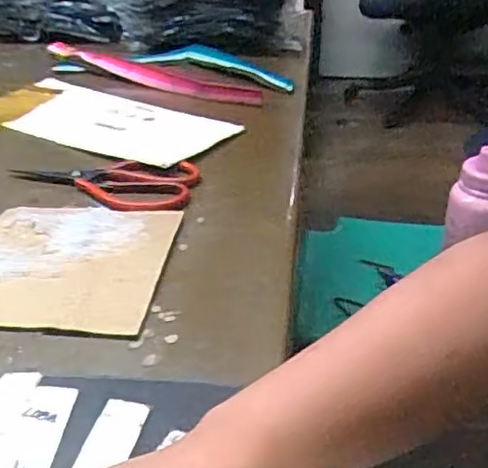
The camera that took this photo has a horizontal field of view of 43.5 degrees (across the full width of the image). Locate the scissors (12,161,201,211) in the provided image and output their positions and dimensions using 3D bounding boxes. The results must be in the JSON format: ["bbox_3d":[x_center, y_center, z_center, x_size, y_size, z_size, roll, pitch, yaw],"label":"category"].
[{"bbox_3d":[-0.139,-0.051,0.576,0.184,0.006,0.093,4,33,8],"label":"scissors"}]

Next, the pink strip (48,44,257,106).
[{"bbox_3d":[-0.127,-0.221,0.827,0.331,0.020,0.036,18,37,27],"label":"pink strip"}]

